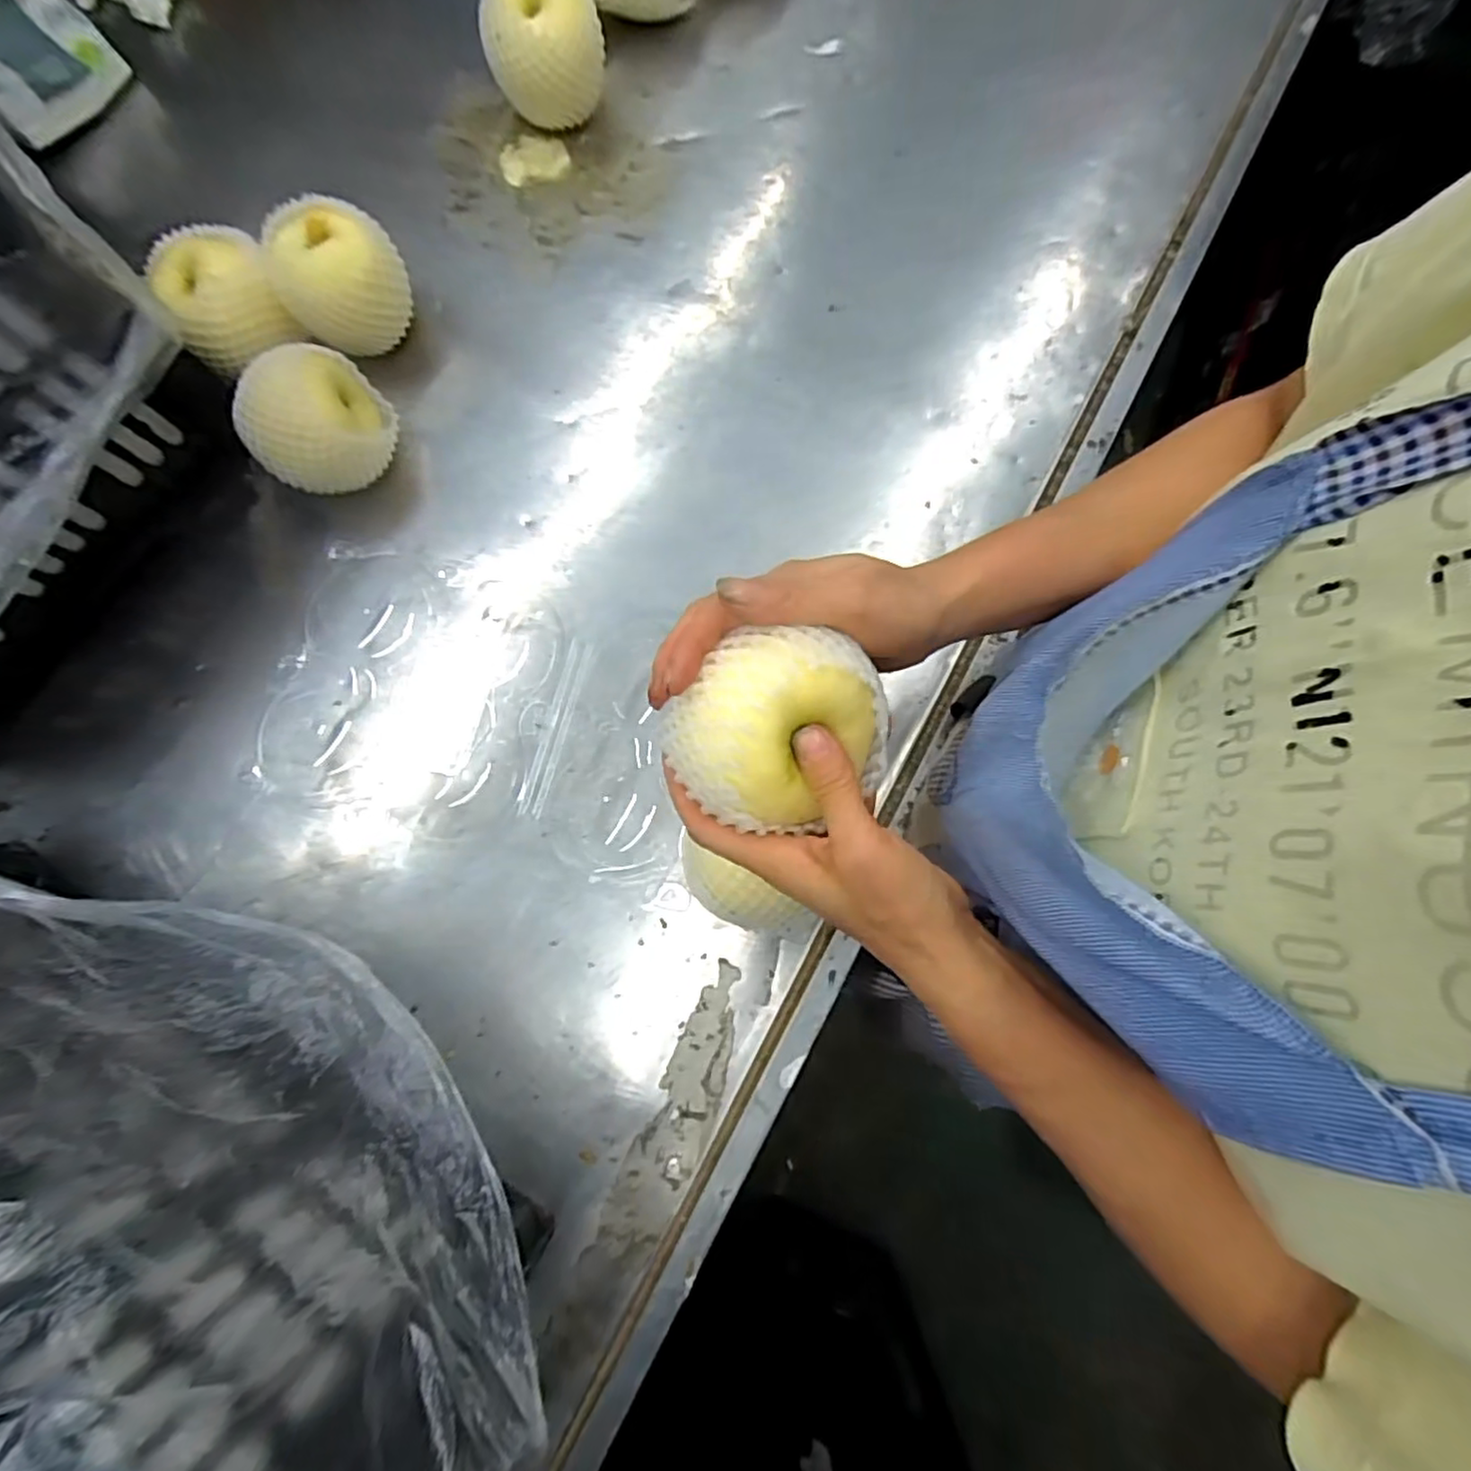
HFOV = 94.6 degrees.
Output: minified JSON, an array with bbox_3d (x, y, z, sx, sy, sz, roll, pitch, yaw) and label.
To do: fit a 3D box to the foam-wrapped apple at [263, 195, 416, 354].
[{"bbox_3d":[-0.303,-0.350,0.529,0.092,0.081,0.078,-33,81,-4],"label":"foam-wrapped apple"}]

